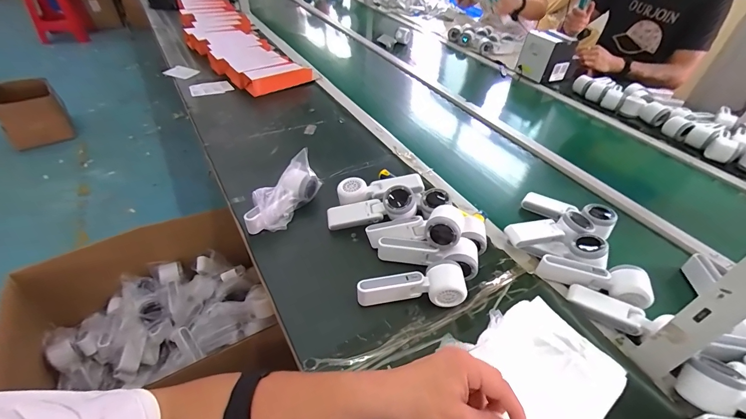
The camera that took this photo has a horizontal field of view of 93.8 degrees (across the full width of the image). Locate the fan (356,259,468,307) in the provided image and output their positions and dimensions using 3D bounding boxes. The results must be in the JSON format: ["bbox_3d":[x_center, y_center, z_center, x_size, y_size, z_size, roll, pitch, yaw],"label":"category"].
[{"bbox_3d":[0.059,0.121,0.550,0.164,0.049,0.061,-3,45,-5],"label":"fan"}]

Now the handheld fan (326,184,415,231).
[{"bbox_3d":[-0.003,0.003,0.654,0.170,0.046,0.061,-14,43,10],"label":"handheld fan"}]

